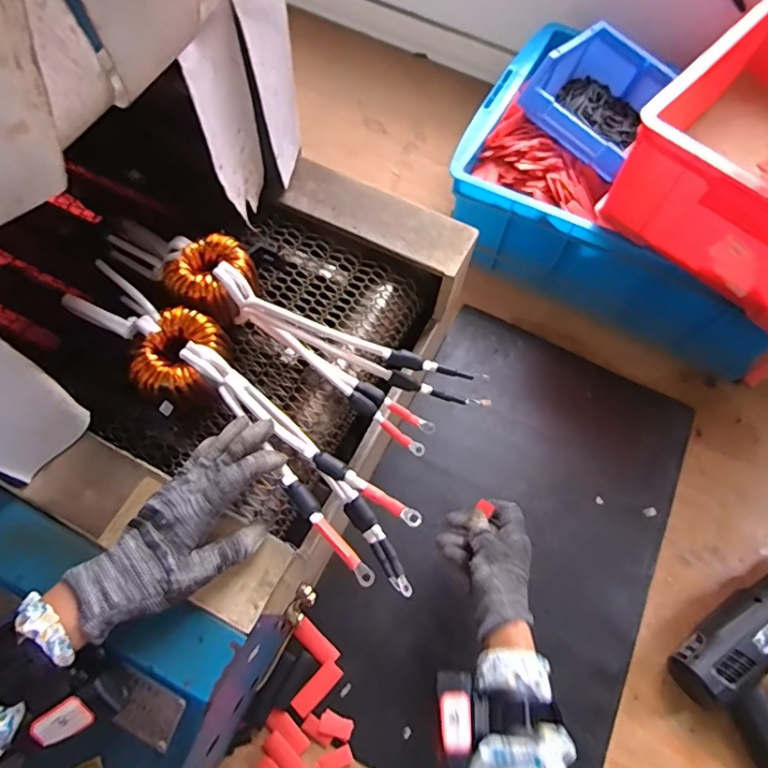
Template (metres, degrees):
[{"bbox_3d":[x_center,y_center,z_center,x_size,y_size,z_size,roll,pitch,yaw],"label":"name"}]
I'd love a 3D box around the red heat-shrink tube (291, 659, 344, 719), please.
[{"bbox_3d":[-0.073,0.335,0.572,0.023,0.009,0.061,42,72,17],"label":"red heat-shrink tube"}]

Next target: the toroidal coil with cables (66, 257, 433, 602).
[{"bbox_3d":[-0.120,0.032,0.453,0.384,0.097,0.072,41,72,11],"label":"toroidal coil with cables"}]

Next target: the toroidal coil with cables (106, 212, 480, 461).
[{"bbox_3d":[-0.098,-0.058,0.510,0.394,0.113,0.079,27,67,9],"label":"toroidal coil with cables"}]

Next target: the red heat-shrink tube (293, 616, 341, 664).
[{"bbox_3d":[-0.077,0.294,0.590,0.055,0.011,0.022,40,72,16],"label":"red heat-shrink tube"}]

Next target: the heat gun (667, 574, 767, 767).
[{"bbox_3d":[0.461,0.313,0.577,0.228,0.067,0.178,-31,69,-13],"label":"heat gun"}]

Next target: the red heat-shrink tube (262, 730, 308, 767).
[{"bbox_3d":[-0.100,0.396,0.547,0.060,0.006,0.022,38,71,15],"label":"red heat-shrink tube"}]

